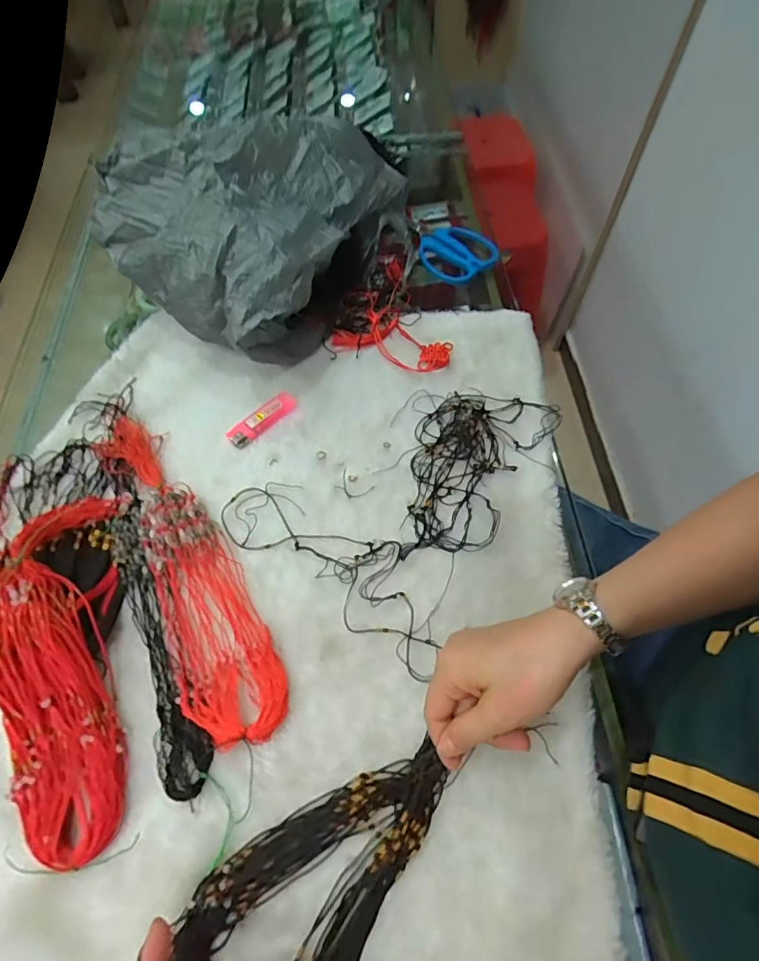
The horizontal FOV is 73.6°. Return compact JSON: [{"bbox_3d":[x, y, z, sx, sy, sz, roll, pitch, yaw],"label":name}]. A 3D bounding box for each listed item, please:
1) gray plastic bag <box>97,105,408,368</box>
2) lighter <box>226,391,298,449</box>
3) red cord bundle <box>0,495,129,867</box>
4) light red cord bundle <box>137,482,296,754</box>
[{"bbox_3d":[-0.116,-0.302,0.578,0.261,0.150,0.330,36,67,19],"label":"gray plastic bag"},{"bbox_3d":[-0.121,-0.065,0.527,0.079,0.015,0.023,-39,67,-19],"label":"lighter"},{"bbox_3d":[-0.252,0.133,0.393,0.087,0.044,0.273,-12,61,-6],"label":"red cord bundle"},{"bbox_3d":[-0.146,0.103,0.427,0.079,0.023,0.225,-23,63,-11],"label":"light red cord bundle"}]

